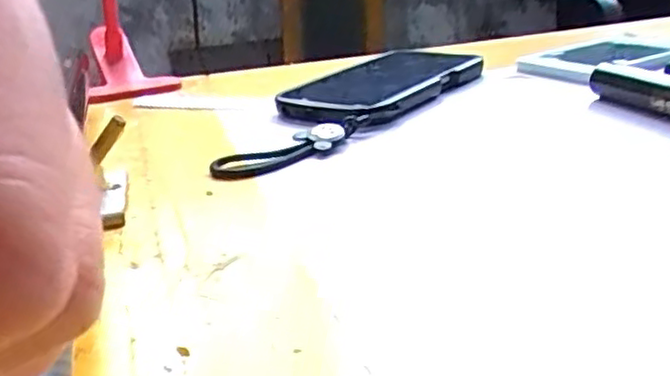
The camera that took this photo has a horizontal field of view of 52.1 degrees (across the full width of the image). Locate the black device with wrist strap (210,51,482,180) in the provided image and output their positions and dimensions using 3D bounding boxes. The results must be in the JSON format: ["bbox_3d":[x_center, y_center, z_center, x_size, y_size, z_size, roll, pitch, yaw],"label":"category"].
[{"bbox_3d":[0.008,-0.057,0.442,0.077,0.018,0.255,10,25,34],"label":"black device with wrist strap"}]

